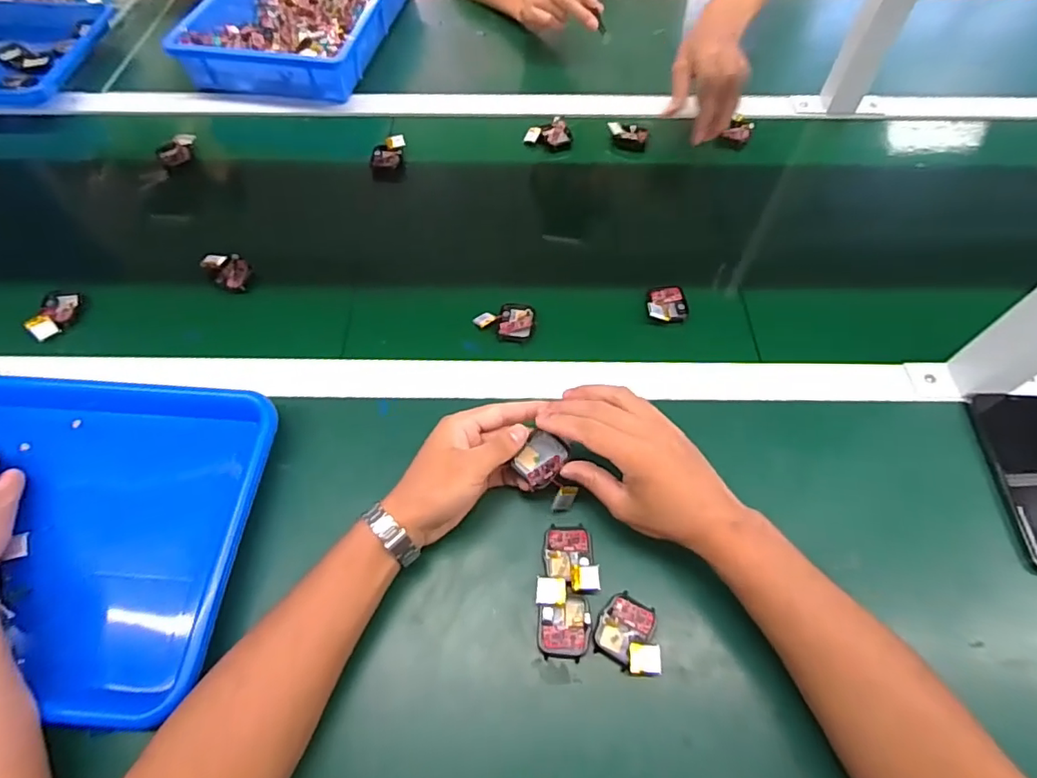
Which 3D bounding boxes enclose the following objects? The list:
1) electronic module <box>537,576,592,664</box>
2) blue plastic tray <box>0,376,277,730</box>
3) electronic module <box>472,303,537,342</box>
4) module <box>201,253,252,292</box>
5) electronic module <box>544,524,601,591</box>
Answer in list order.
[{"bbox_3d":[0.033,0.171,0.410,0.038,0.015,0.055,-3,60,-1],"label":"electronic module"},{"bbox_3d":[-0.371,0.105,0.426,0.324,0.049,0.259,3,60,3],"label":"blue plastic tray"},{"bbox_3d":[-0.013,-0.070,0.558,0.057,0.012,0.044,11,61,7],"label":"electronic module"},{"bbox_3d":[-0.309,-0.128,0.580,0.051,0.021,0.035,27,64,15],"label":"module"},{"bbox_3d":[0.042,0.134,0.433,0.041,0.018,0.051,-2,60,0],"label":"electronic module"}]

